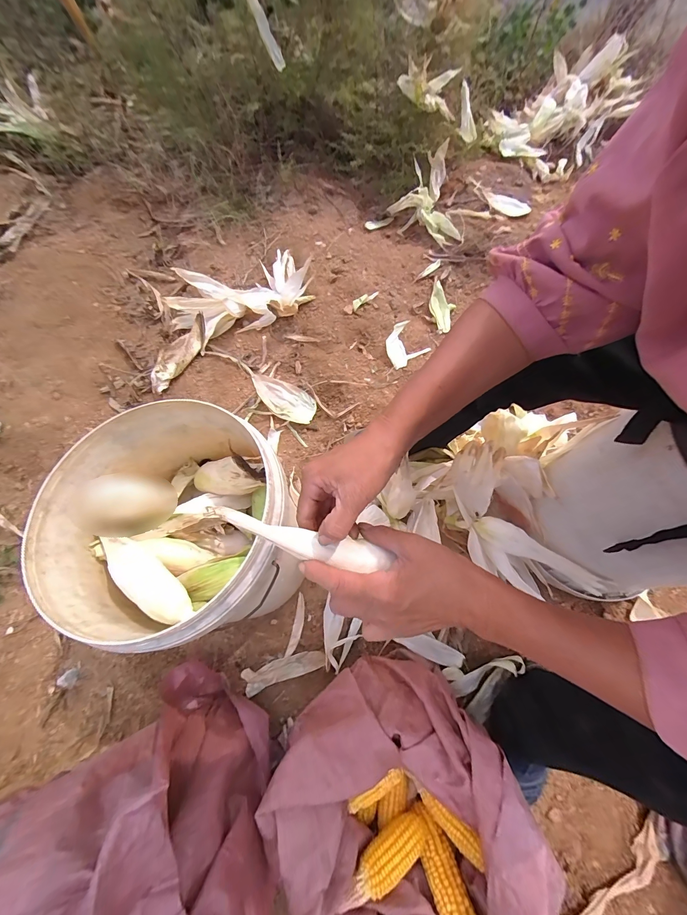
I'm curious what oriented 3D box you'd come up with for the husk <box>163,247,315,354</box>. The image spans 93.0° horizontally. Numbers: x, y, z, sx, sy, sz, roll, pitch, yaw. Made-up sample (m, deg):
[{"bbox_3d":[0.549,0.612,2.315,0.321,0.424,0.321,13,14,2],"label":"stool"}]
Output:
[{"bbox_3d":[-0.299,-0.479,0.967,0.405,0.116,0.275,-24,67,-8],"label":"husk"}]

